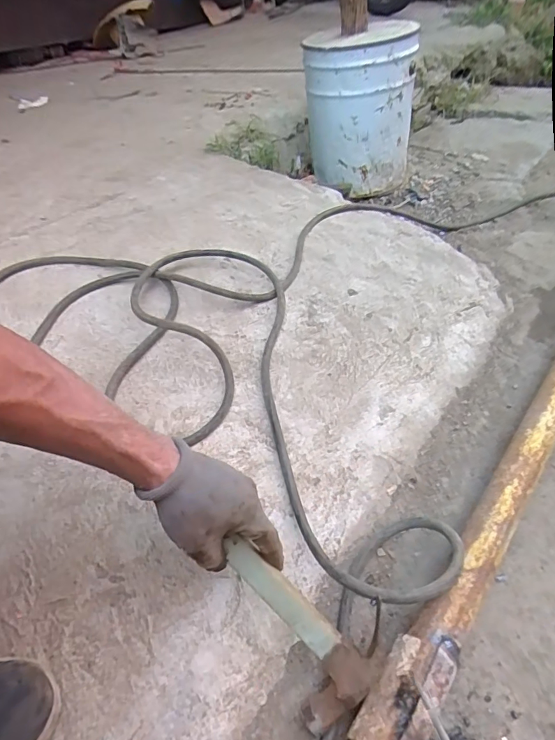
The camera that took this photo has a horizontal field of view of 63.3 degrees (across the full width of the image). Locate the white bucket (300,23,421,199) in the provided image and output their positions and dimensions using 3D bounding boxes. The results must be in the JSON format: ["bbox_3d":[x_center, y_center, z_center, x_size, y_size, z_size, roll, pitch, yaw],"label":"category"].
[{"bbox_3d":[0.219,-0.738,1.267,0.297,0.342,0.297,0,44,5],"label":"white bucket"}]

